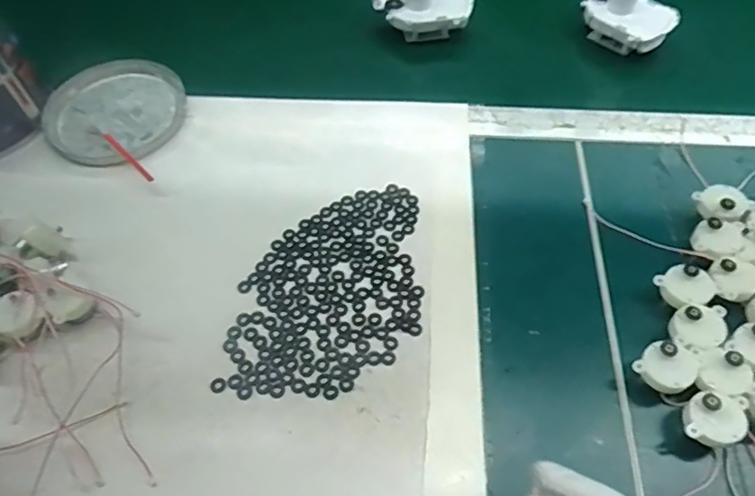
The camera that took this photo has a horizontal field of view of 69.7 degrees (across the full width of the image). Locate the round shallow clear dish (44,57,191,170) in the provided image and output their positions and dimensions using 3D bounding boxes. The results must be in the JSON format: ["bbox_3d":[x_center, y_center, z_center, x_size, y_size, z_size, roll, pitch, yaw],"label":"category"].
[{"bbox_3d":[-0.249,-0.135,0.516,0.125,0.017,0.125,-32,61,-18],"label":"round shallow clear dish"}]

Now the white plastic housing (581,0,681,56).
[{"bbox_3d":[0.258,-0.246,0.570,0.064,0.054,0.100,-37,63,-19],"label":"white plastic housing"}]

